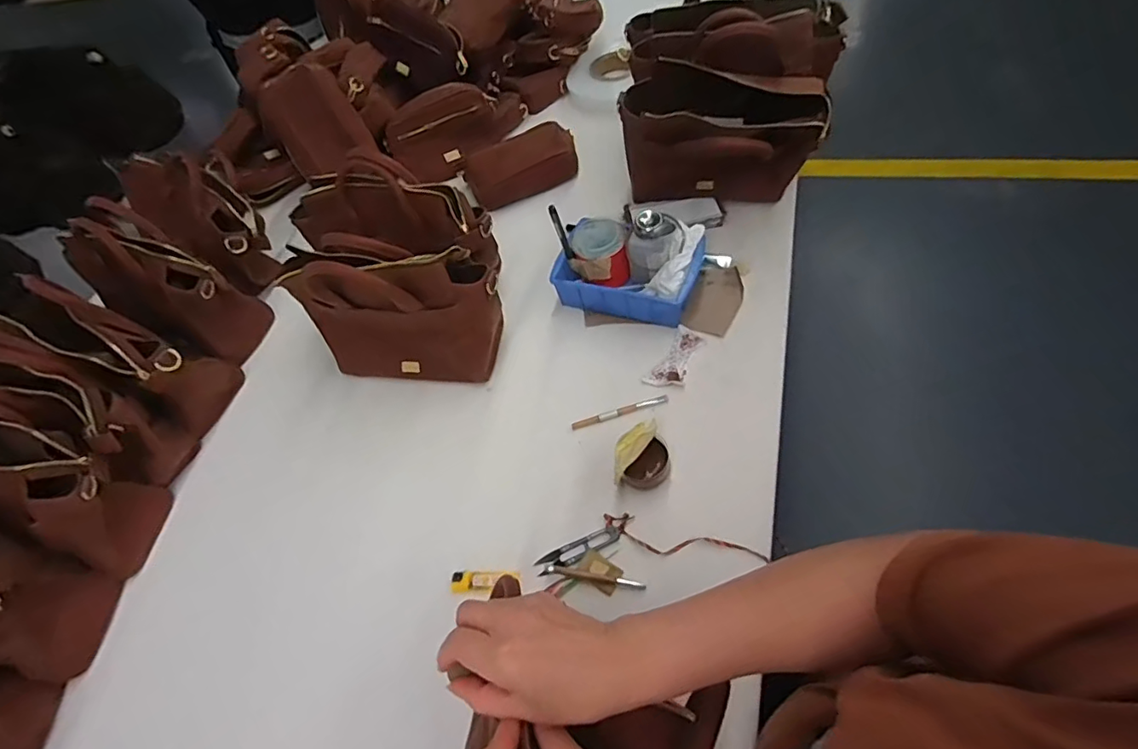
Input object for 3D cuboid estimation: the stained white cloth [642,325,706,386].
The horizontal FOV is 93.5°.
[{"bbox_3d":[0.147,-0.021,0.724,0.046,0.010,0.099,28,68,26],"label":"stained white cloth"}]

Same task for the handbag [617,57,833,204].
[{"bbox_3d":[0.213,-0.331,0.787,0.273,0.181,0.124,13,64,11],"label":"handbag"}]

